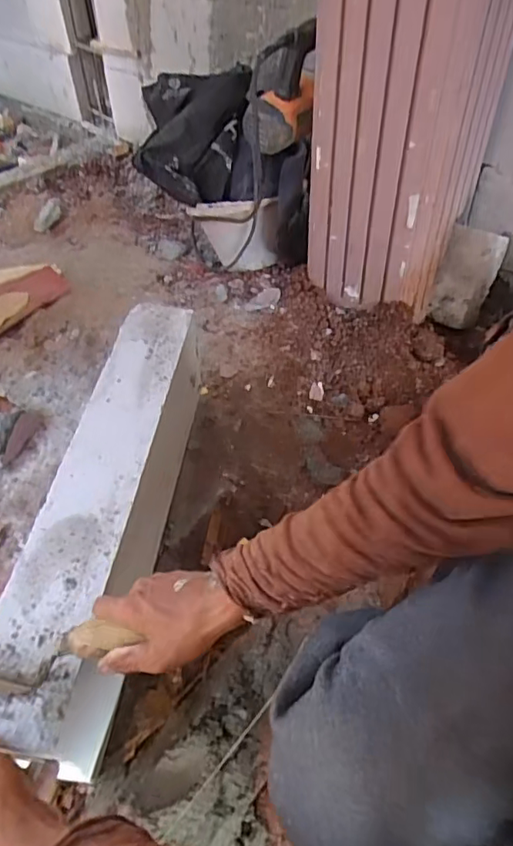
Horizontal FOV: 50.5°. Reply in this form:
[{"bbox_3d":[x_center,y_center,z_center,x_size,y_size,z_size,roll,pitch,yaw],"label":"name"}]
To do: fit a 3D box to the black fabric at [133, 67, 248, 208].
[{"bbox_3d":[-0.129,-0.591,1.135,0.226,0.186,0.212,4,47,5],"label":"black fabric"}]

